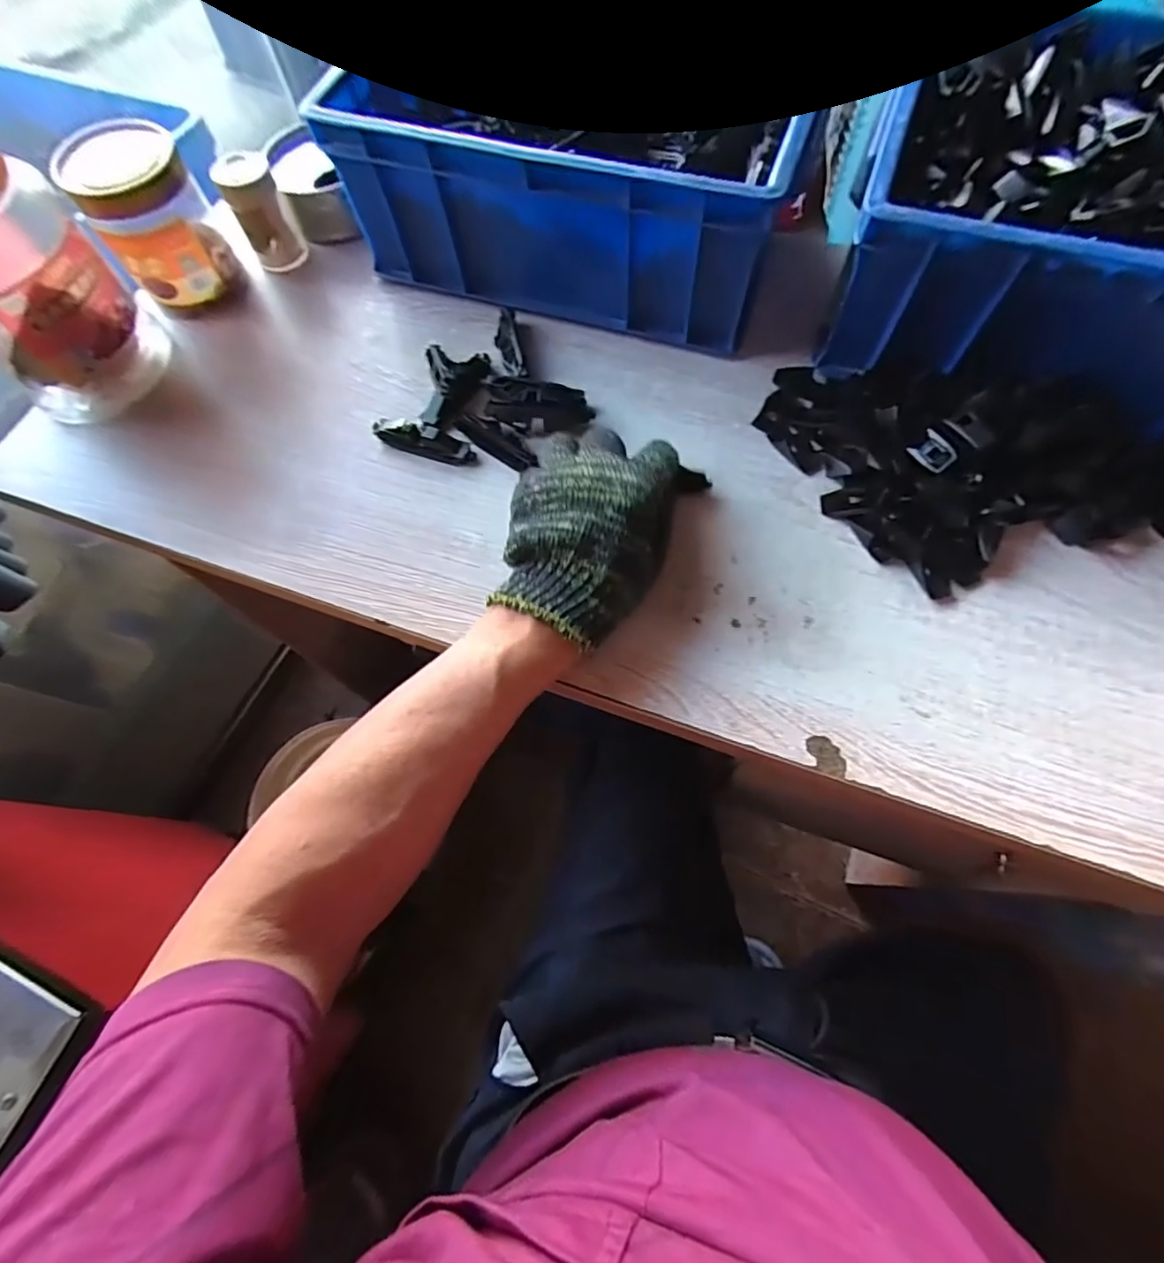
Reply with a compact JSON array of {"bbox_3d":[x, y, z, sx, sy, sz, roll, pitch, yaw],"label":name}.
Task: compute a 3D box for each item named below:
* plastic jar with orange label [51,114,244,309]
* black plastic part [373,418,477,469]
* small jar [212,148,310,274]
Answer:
[{"bbox_3d":[-0.348,-0.335,0.474,0.085,0.108,0.085,-1,67,3],"label":"plastic jar with orange label"},{"bbox_3d":[-0.120,-0.144,0.438,0.079,0.022,0.017,18,69,10],"label":"black plastic part"},{"bbox_3d":[-0.278,-0.366,0.503,0.045,0.077,0.041,-1,67,3],"label":"small jar"}]

